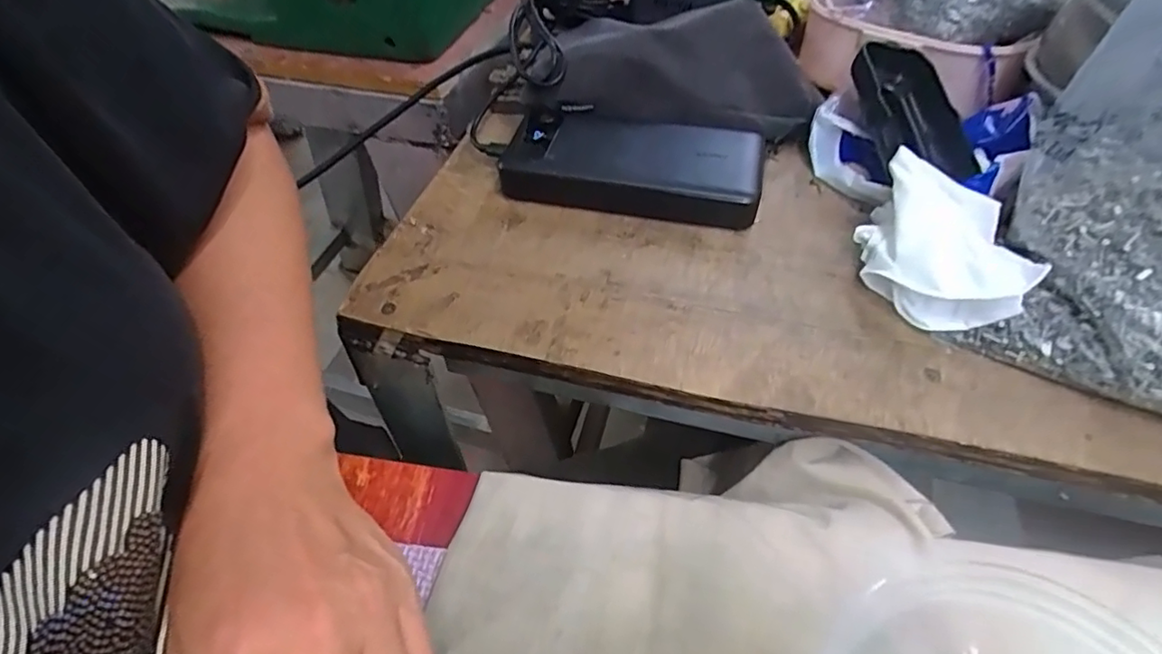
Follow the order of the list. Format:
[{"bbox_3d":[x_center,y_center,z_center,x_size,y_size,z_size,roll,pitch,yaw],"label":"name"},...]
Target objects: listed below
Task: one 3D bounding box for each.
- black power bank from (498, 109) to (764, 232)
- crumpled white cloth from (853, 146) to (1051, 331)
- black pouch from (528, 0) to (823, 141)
[{"bbox_3d":[0.032,-0.101,0.369,0.154,0.023,0.073,12,51,12],"label":"black power bank"},{"bbox_3d":[0.179,-0.041,0.296,0.072,0.048,0.078,18,53,17],"label":"crumpled white cloth"},{"bbox_3d":[0.064,-0.172,0.400,0.182,0.058,0.101,4,50,6],"label":"black pouch"}]

